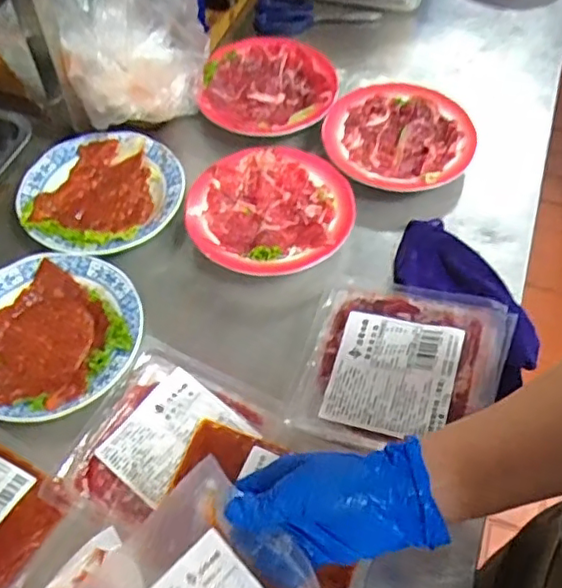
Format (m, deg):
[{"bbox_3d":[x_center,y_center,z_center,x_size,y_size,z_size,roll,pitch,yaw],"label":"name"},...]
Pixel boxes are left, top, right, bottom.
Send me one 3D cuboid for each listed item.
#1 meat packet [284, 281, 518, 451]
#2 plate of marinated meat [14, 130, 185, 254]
[{"bbox_3d":[0.099,0.059,0.519,0.157,0.015,0.148,11,64,20],"label":"meat packet"},{"bbox_3d":[-0.189,-0.108,0.649,0.157,0.024,0.164,38,63,21],"label":"plate of marinated meat"}]

